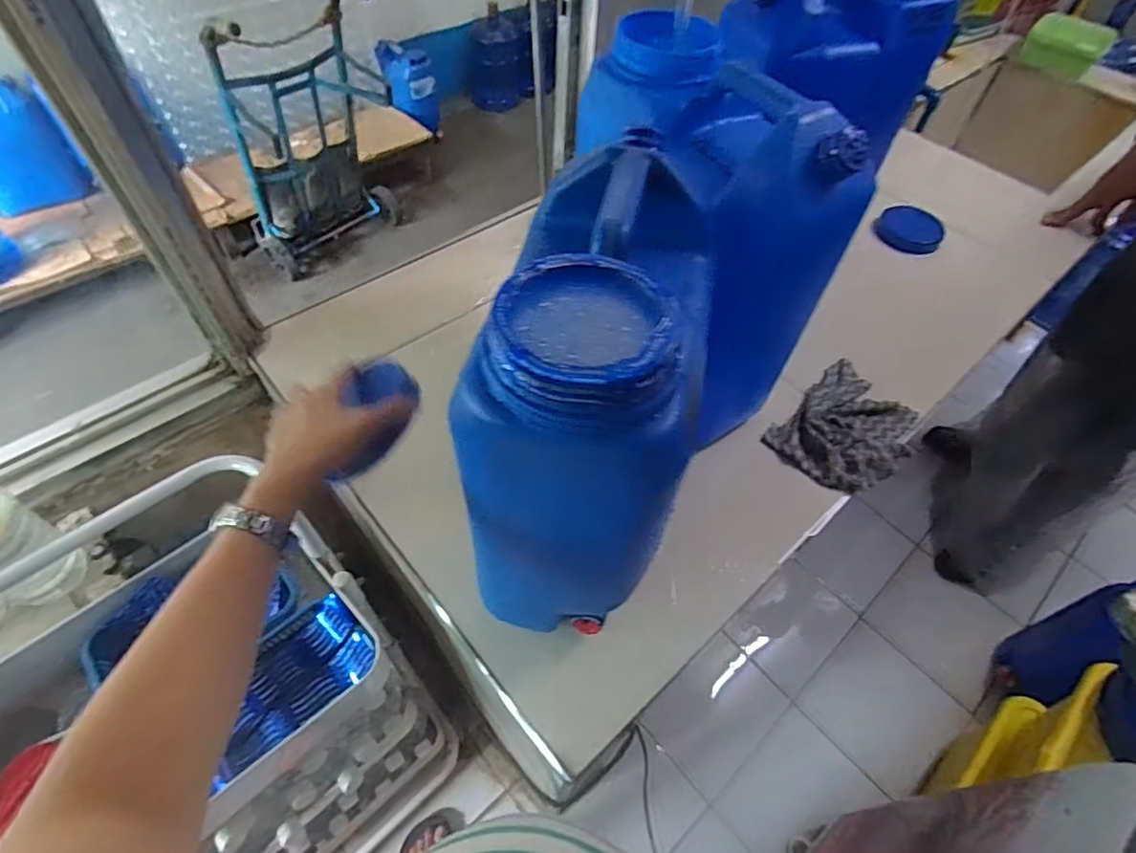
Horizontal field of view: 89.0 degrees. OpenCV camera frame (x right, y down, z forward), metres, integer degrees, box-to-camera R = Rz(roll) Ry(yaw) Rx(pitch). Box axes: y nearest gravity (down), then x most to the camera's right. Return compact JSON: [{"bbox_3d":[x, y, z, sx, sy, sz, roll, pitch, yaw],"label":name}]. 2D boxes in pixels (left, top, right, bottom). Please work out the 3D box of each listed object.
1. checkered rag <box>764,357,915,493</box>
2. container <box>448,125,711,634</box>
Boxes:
[{"bbox_3d":[0.408,0.000,0.836,0.225,0.037,0.155,-37,64,-26],"label":"checkered rag"},{"bbox_3d":[0.025,-0.030,0.521,0.150,0.346,0.296,10,54,4],"label":"container"}]

